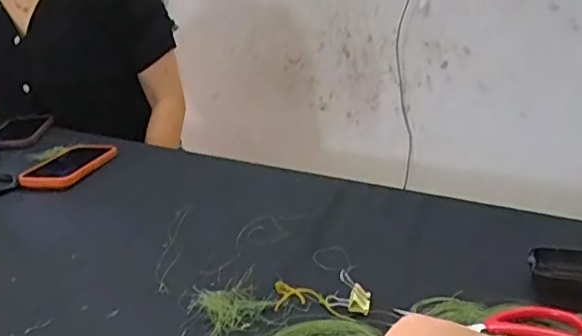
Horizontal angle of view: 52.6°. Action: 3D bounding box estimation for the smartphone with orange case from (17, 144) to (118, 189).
[{"bbox_3d":[-0.312,-0.004,0.824,0.084,0.017,0.127,4,22,19],"label":"smartphone with orange case"}]

